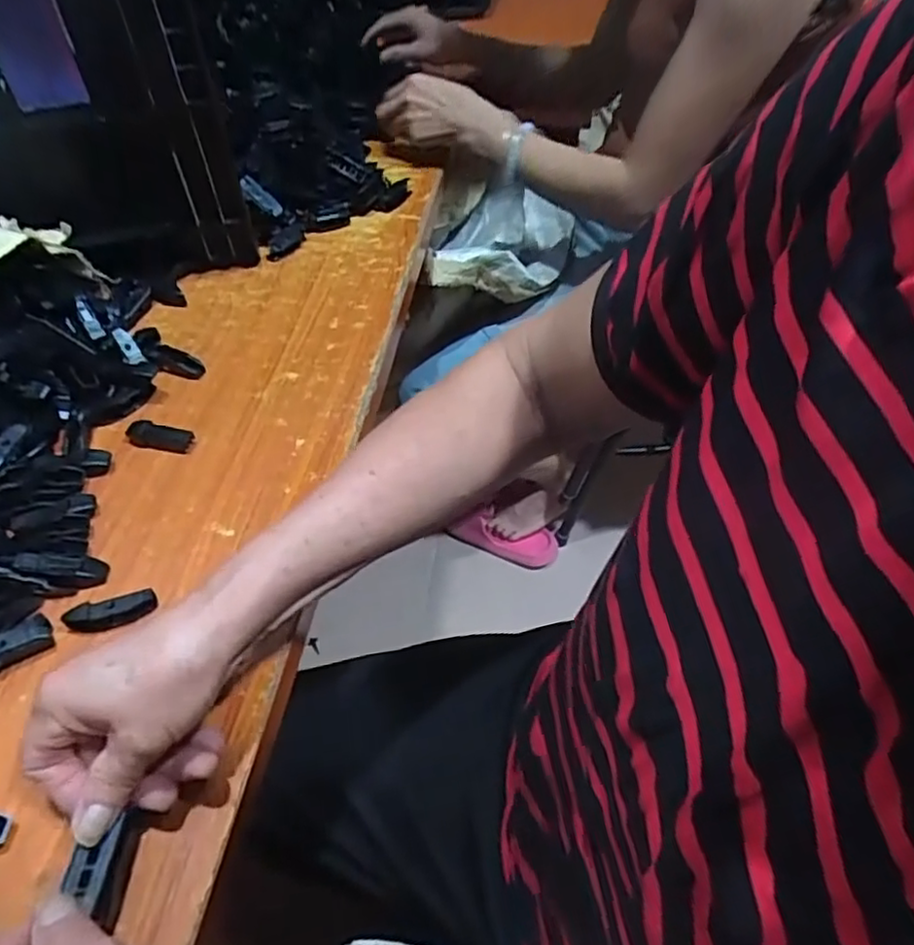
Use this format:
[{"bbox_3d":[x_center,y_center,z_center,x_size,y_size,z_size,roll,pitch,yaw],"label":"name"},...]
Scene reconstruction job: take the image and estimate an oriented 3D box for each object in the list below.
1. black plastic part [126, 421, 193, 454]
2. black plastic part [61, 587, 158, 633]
[{"bbox_3d":[-0.231,-0.028,0.513,0.051,0.013,0.020,9,52,8],"label":"black plastic part"},{"bbox_3d":[-0.217,0.087,0.416,0.052,0.012,0.016,-16,53,-12],"label":"black plastic part"}]

